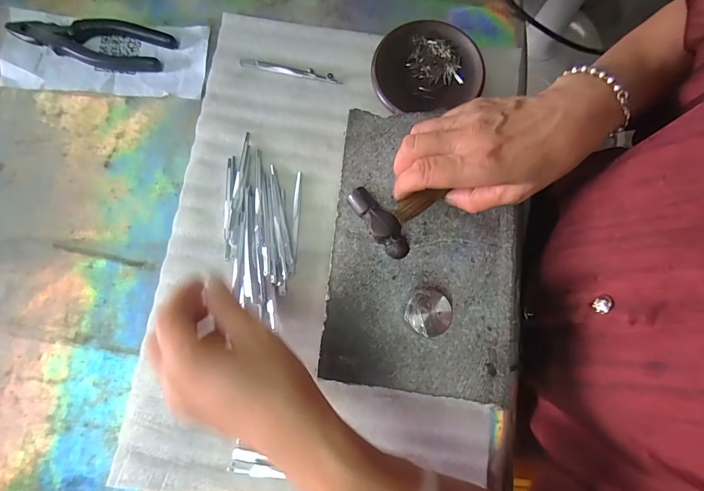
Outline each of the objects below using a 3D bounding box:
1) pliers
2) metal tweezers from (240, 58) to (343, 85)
[{"bbox_3d":[-0.271,-0.214,0.381,0.166,0.011,0.055,6,79,0],"label":"pliers"},{"bbox_3d":[-0.064,-0.184,0.384,0.106,0.005,0.011,10,79,1],"label":"metal tweezers"}]

